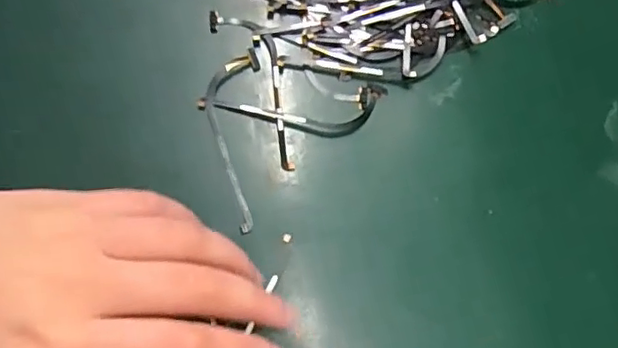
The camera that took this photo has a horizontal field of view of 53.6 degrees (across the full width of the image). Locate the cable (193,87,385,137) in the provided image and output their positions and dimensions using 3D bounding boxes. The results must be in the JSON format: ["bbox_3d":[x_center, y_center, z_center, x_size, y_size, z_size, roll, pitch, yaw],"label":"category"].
[{"bbox_3d":[-0.007,-0.028,0.287,0.087,0.006,0.023,-5,72,-5],"label":"cable"}]

